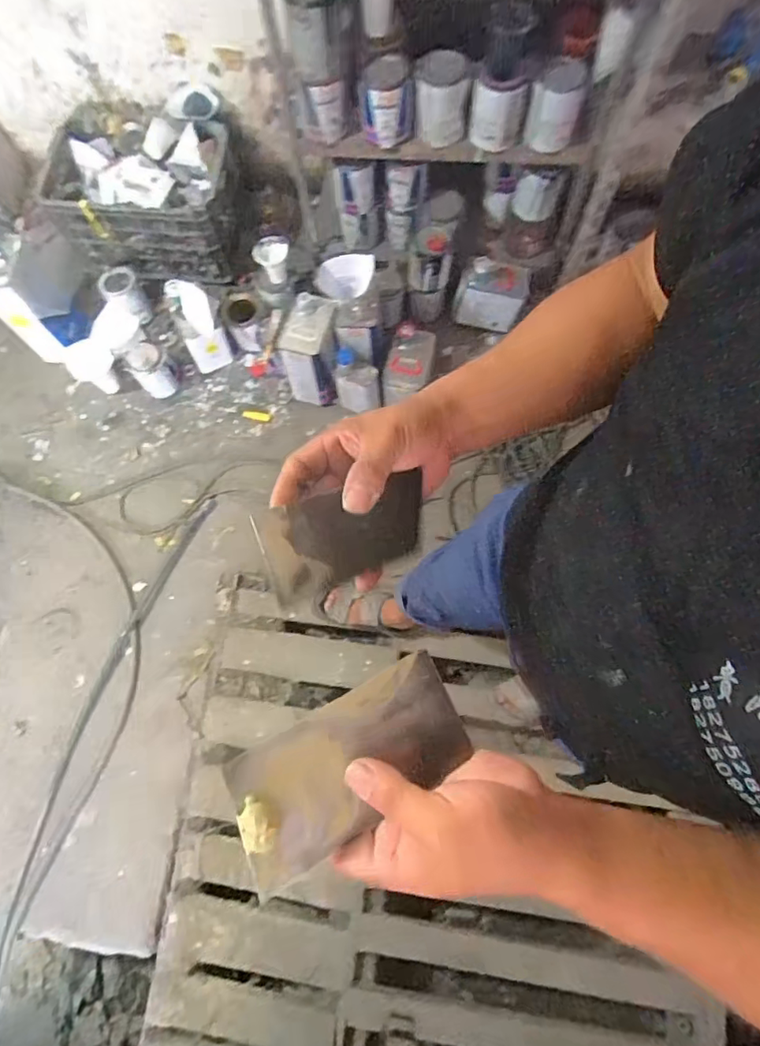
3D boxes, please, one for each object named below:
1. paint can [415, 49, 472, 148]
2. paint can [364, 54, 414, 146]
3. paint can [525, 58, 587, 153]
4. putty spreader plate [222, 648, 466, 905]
[{"bbox_3d":[0.137,-0.952,1.208,0.112,0.121,0.129,-1,73,2],"label":"paint can"},{"bbox_3d":[0.024,-0.913,1.180,0.113,0.129,0.102,-1,73,2],"label":"paint can"},{"bbox_3d":[0.403,-0.922,1.189,0.130,0.153,0.115,19,74,7],"label":"paint can"},{"bbox_3d":[-0.015,0.133,0.298,0.132,0.015,0.072,-26,97,-18],"label":"putty spreader plate"}]

